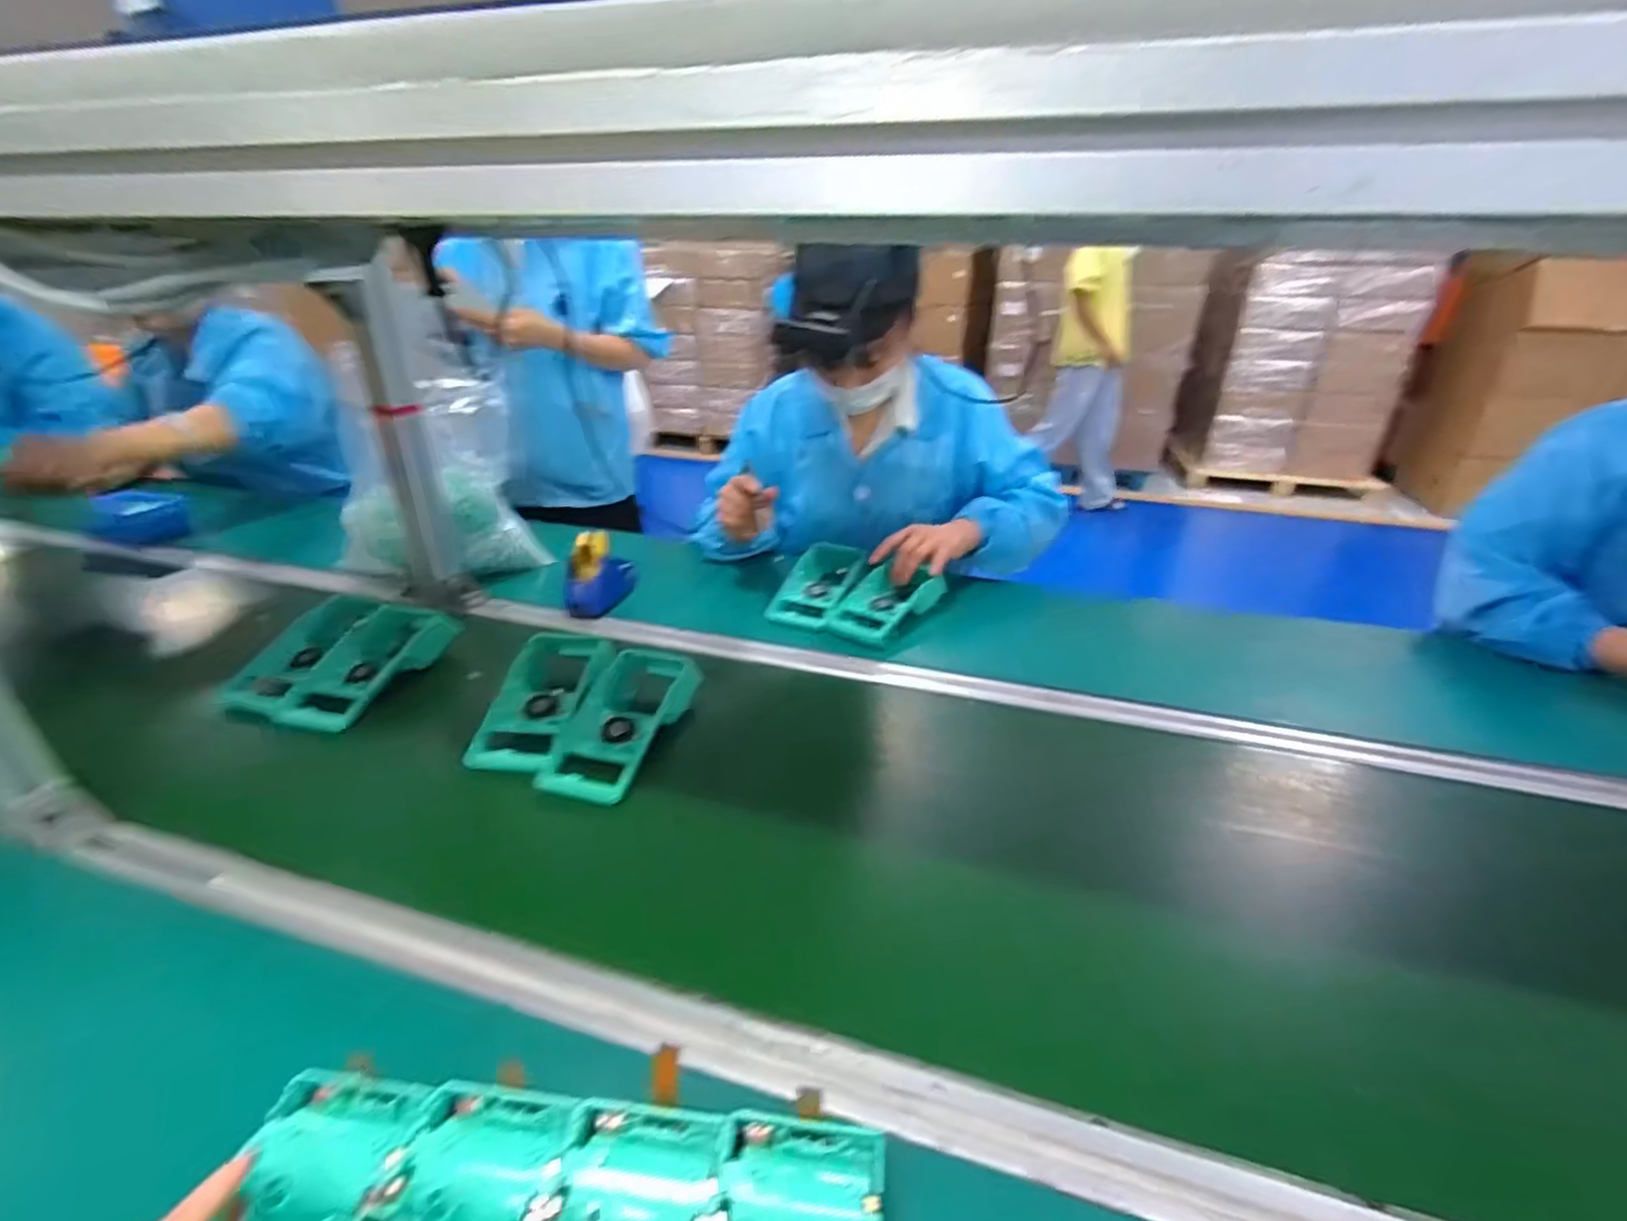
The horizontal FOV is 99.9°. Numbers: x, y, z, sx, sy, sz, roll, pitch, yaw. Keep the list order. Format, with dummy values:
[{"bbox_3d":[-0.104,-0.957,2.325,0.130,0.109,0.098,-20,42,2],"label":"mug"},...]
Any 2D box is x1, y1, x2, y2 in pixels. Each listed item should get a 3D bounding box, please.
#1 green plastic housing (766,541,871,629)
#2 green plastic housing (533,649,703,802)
[{"bbox_3d":[0.006,-0.042,0.934,0.103,0.052,0.179,10,29,16],"label":"green plastic housing"},{"bbox_3d":[-0.181,0.101,0.654,0.094,0.046,0.178,6,28,9],"label":"green plastic housing"}]

